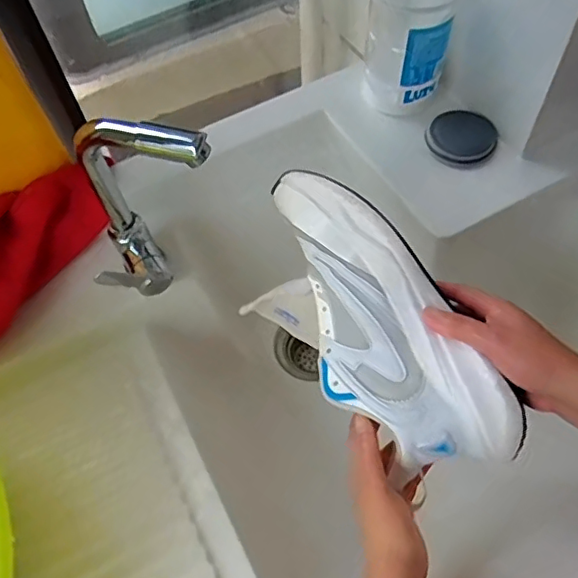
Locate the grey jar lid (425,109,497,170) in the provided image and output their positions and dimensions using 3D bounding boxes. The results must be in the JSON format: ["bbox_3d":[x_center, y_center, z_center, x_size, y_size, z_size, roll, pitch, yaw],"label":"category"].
[{"bbox_3d":[0.209,-0.185,0.693,0.084,0.021,0.078,-1,59,2],"label":"grey jar lid"}]

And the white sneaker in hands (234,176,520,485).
[{"bbox_3d":[0.064,0.031,0.464,0.109,0.086,0.268,-33,80,-16],"label":"white sneaker in hands"}]

